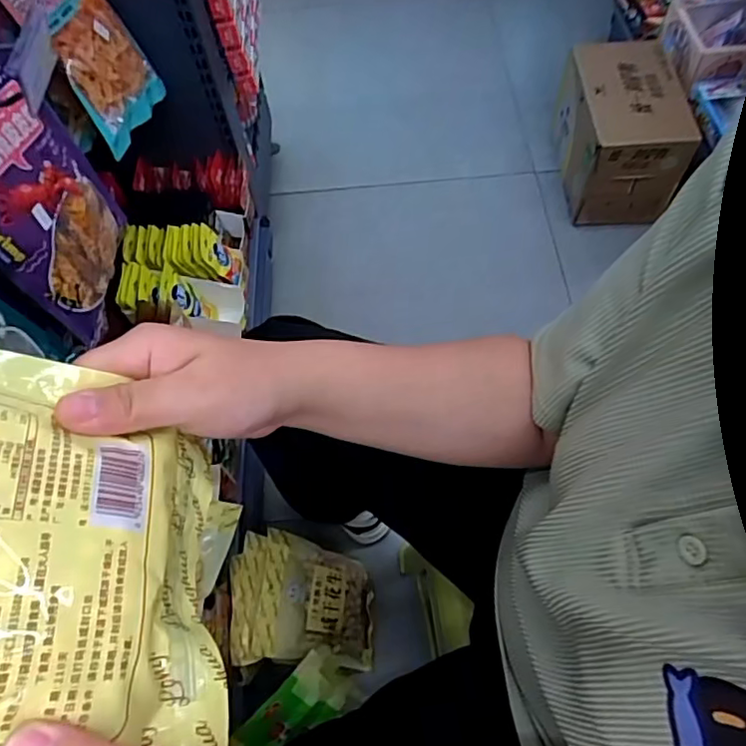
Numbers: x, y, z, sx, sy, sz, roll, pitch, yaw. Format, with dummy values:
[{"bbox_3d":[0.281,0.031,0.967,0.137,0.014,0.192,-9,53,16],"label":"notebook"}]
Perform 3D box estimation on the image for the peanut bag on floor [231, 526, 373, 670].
[{"bbox_3d":[-0.097,0.332,0.865,0.247,0.029,0.170,22,57,-34],"label":"peanut bag on floor"}]

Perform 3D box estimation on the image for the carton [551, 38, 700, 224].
[{"bbox_3d":[0.532,-0.532,1.300,0.199,0.217,0.358,-1,60,3],"label":"carton"}]

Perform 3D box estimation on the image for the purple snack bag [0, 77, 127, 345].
[{"bbox_3d":[-0.337,-0.175,0.600,0.058,0.250,0.185,-1,64,10],"label":"purple snack bag"}]

